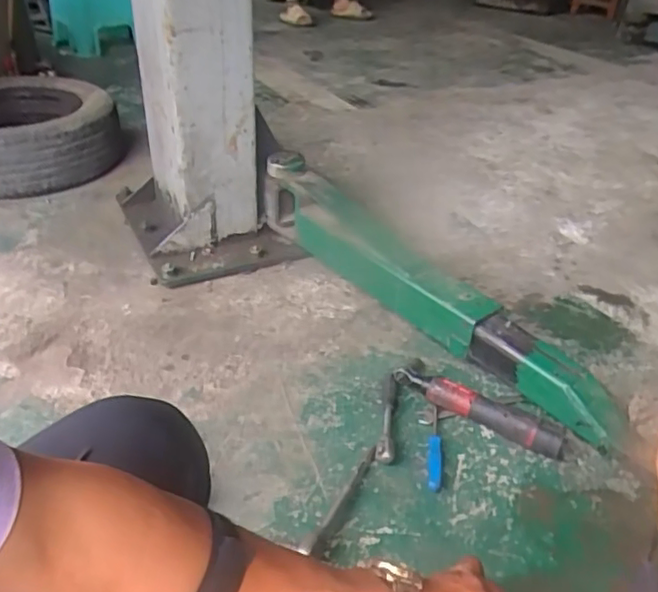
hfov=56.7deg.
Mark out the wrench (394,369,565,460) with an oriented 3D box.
[{"bbox_3d":[0.250,0.184,1.035,0.294,0.046,0.047,20,40,24],"label":"wrench"}]

